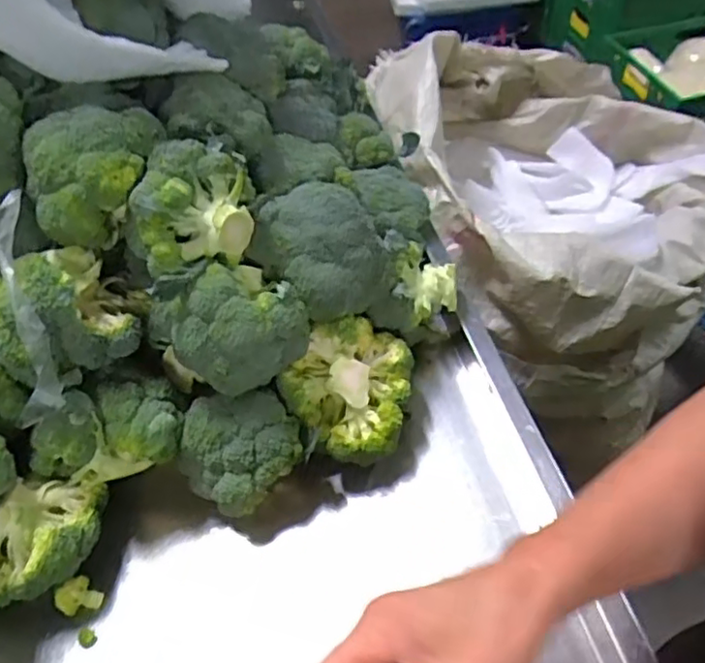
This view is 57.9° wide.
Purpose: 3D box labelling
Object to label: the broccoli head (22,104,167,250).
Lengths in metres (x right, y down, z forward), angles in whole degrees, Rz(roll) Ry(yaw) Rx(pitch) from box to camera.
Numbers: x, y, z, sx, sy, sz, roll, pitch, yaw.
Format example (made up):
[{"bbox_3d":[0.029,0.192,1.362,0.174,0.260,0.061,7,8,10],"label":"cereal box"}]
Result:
[{"bbox_3d":[-0.202,-0.128,0.512,0.114,0.084,0.096,-24,51,-14],"label":"broccoli head"}]

